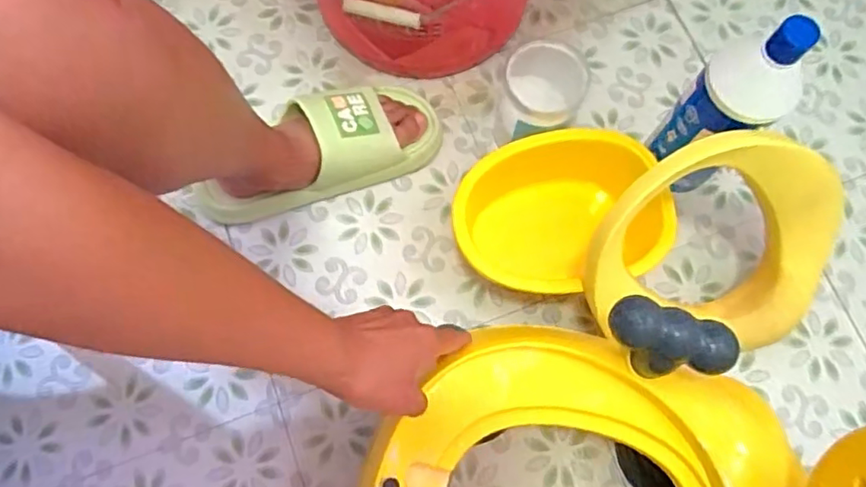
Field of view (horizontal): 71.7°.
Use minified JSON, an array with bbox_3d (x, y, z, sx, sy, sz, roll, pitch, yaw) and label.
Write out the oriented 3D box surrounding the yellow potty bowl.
[{"bbox_3d":[0.123,-0.022,0.623,0.206,0.092,0.157,-15,76,-5],"label":"yellow potty bowl"}]

